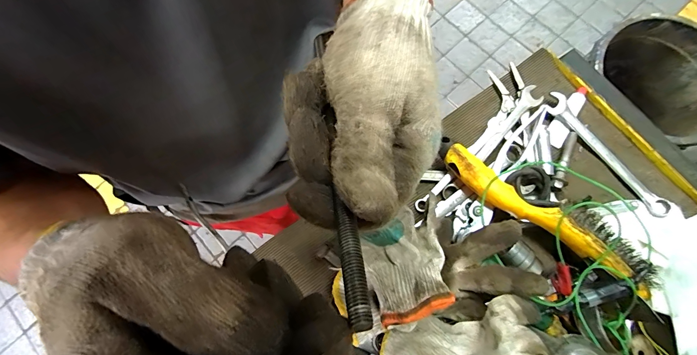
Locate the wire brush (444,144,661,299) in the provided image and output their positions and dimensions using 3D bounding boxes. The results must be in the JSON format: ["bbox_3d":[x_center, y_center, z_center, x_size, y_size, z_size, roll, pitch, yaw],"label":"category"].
[{"bbox_3d":[0.216,0.034,0.354,0.228,0.041,0.057,37,81,10],"label":"wire brush"}]

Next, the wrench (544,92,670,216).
[{"bbox_3d":[0.320,-0.030,0.409,0.024,0.013,0.191,-37,78,-6],"label":"wrench"}]

